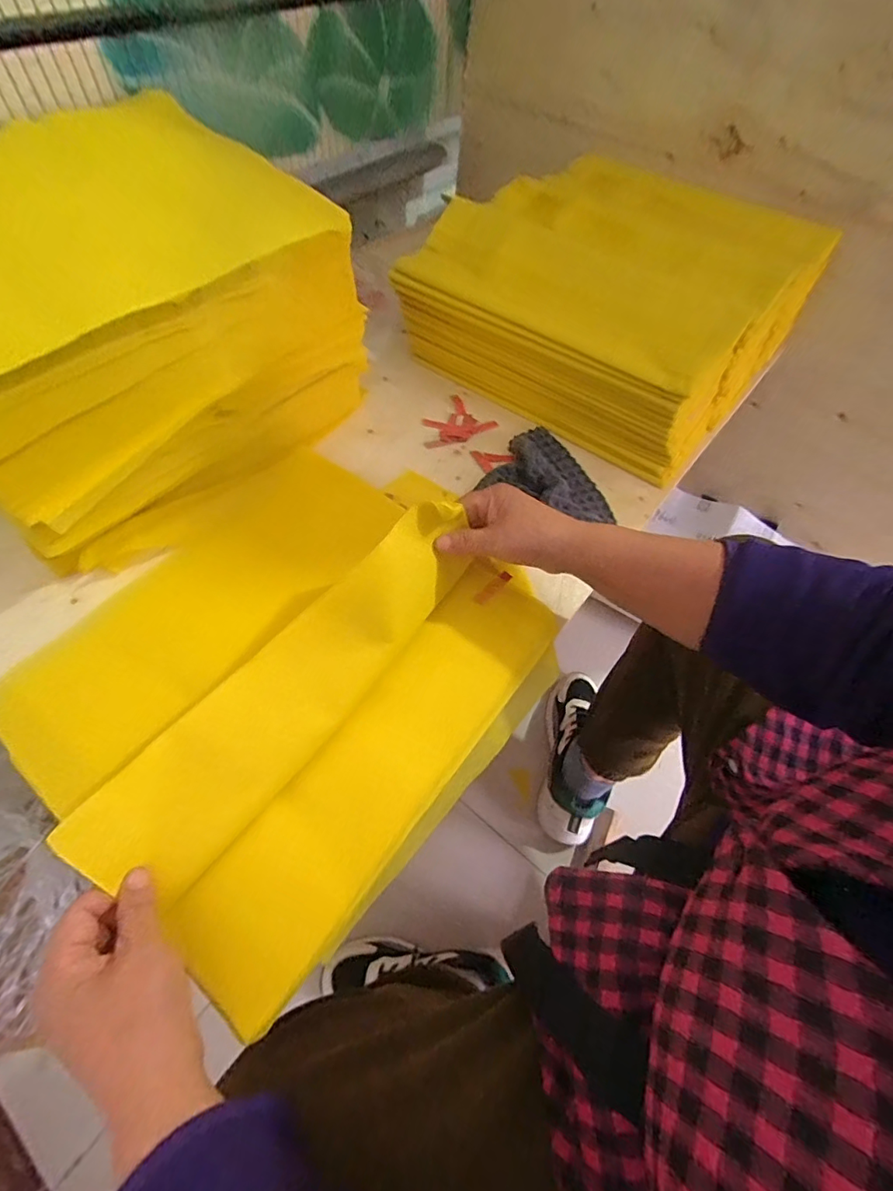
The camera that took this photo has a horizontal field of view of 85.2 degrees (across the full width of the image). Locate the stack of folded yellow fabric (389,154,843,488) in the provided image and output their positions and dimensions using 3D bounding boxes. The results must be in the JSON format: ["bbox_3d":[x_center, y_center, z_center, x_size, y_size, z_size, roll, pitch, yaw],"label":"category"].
[{"bbox_3d":[0.219,-0.379,0.614,0.371,0.137,0.424,37,63,17],"label":"stack of folded yellow fabric"}]

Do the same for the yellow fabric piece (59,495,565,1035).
[{"bbox_3d":[-0.063,0.085,0.376,0.169,0.034,0.357,44,65,-5],"label":"yellow fabric piece"}]

